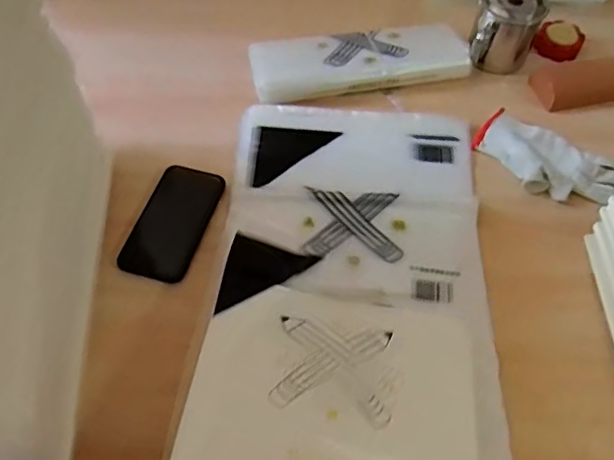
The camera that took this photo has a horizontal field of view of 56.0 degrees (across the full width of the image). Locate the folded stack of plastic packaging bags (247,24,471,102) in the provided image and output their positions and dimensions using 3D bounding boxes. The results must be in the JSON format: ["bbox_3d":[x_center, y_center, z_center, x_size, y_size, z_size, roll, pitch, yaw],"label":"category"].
[{"bbox_3d":[0.072,-0.232,0.791,0.291,0.031,0.098,-10,58,-8],"label":"folded stack of plastic packaging bags"}]

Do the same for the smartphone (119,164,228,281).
[{"bbox_3d":[-0.153,-0.013,0.661,0.076,0.007,0.148,16,58,9],"label":"smartphone"}]

